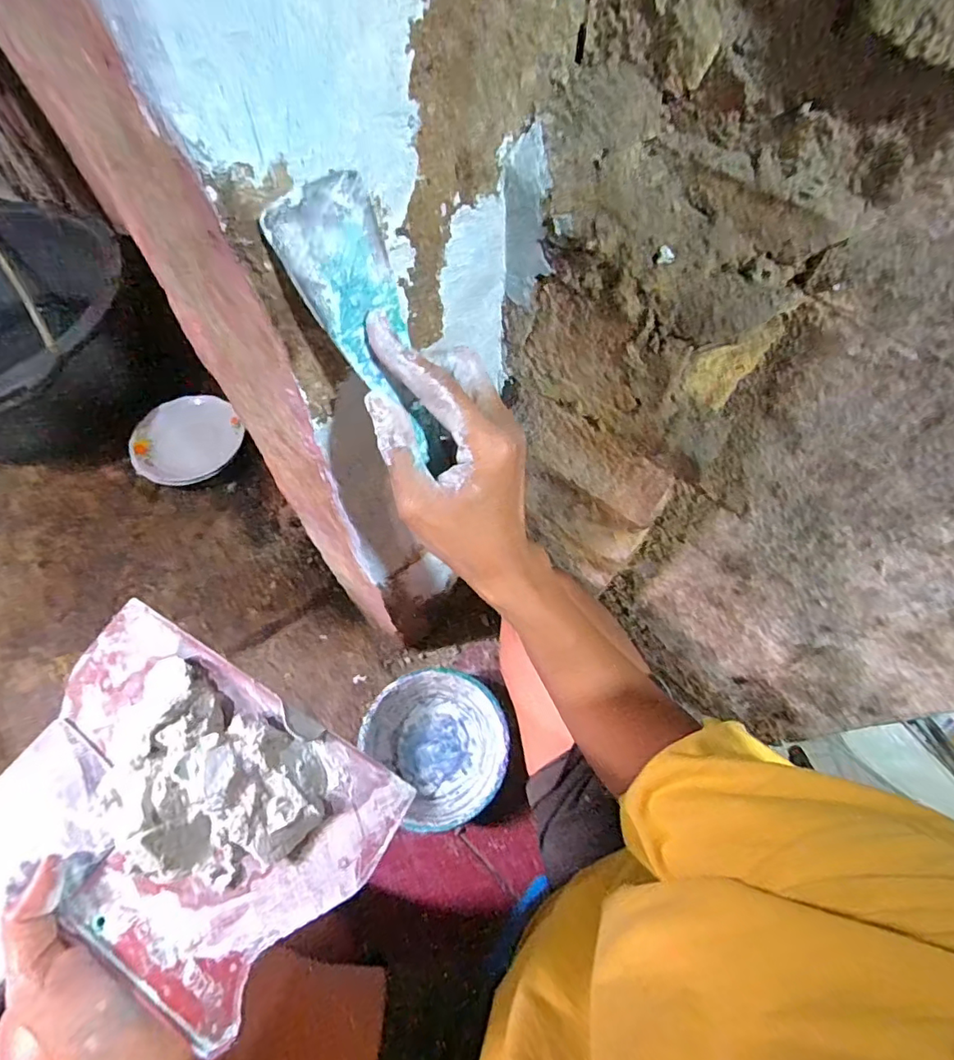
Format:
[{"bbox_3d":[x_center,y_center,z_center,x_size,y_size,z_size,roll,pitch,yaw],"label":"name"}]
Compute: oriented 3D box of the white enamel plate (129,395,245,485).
[{"bbox_3d":[-0.570,-0.182,1.058,0.206,0.021,0.181,-9,77,-5],"label":"white enamel plate"}]

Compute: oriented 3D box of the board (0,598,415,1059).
[{"bbox_3d":[-0.167,0.159,0.275,0.206,0.035,0.174,28,66,13],"label":"board"}]

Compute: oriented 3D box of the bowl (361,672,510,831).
[{"bbox_3d":[-0.050,0.299,0.756,0.173,0.074,0.195,-34,68,-17],"label":"bowl"}]

